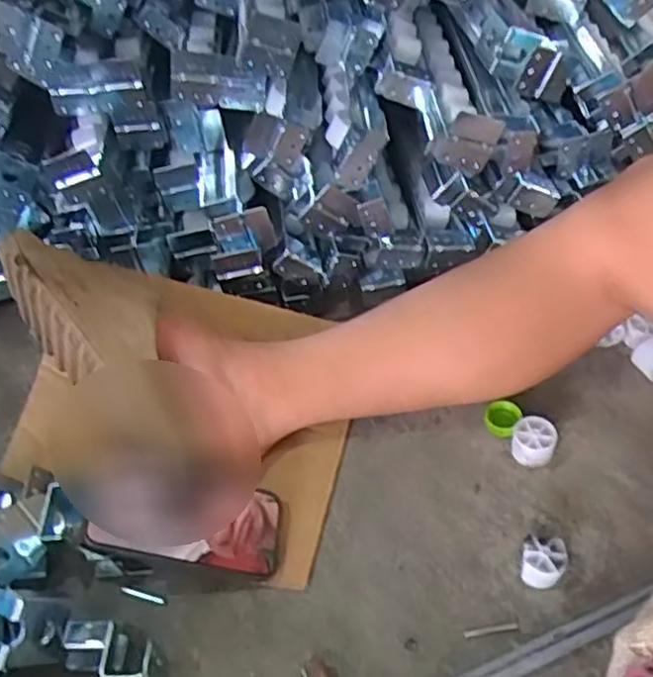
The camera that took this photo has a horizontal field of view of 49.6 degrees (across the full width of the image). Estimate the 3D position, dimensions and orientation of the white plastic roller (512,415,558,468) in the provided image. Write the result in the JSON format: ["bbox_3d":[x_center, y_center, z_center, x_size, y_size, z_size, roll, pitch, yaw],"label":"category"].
[{"bbox_3d":[0.172,0.086,0.587,0.034,0.024,0.035,-5,46,6],"label":"white plastic roller"}]

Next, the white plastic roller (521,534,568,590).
[{"bbox_3d":[0.159,0.164,0.518,0.030,0.026,0.030,-5,46,6],"label":"white plastic roller"}]

